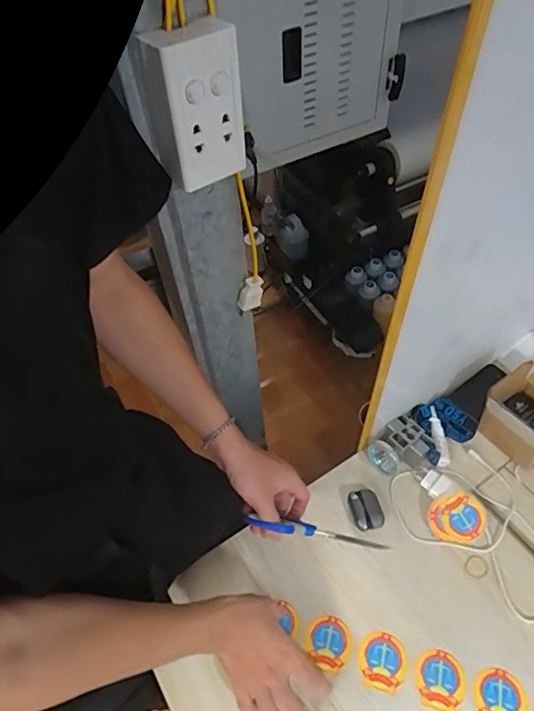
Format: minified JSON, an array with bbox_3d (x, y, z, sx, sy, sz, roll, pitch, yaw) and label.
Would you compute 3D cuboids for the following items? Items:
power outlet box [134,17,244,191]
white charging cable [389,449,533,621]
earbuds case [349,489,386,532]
[{"bbox_3d":[-0.061,-0.212,0.420,0.076,0.115,0.048,-27,55,-17],"label":"power outlet box"},{"bbox_3d":[0.308,0.257,0.713,0.183,0.025,0.245,-18,54,-12],"label":"white charging cable"},{"bbox_3d":[0.154,0.233,0.743,0.049,0.023,0.056,-14,53,-8],"label":"earbuds case"}]

